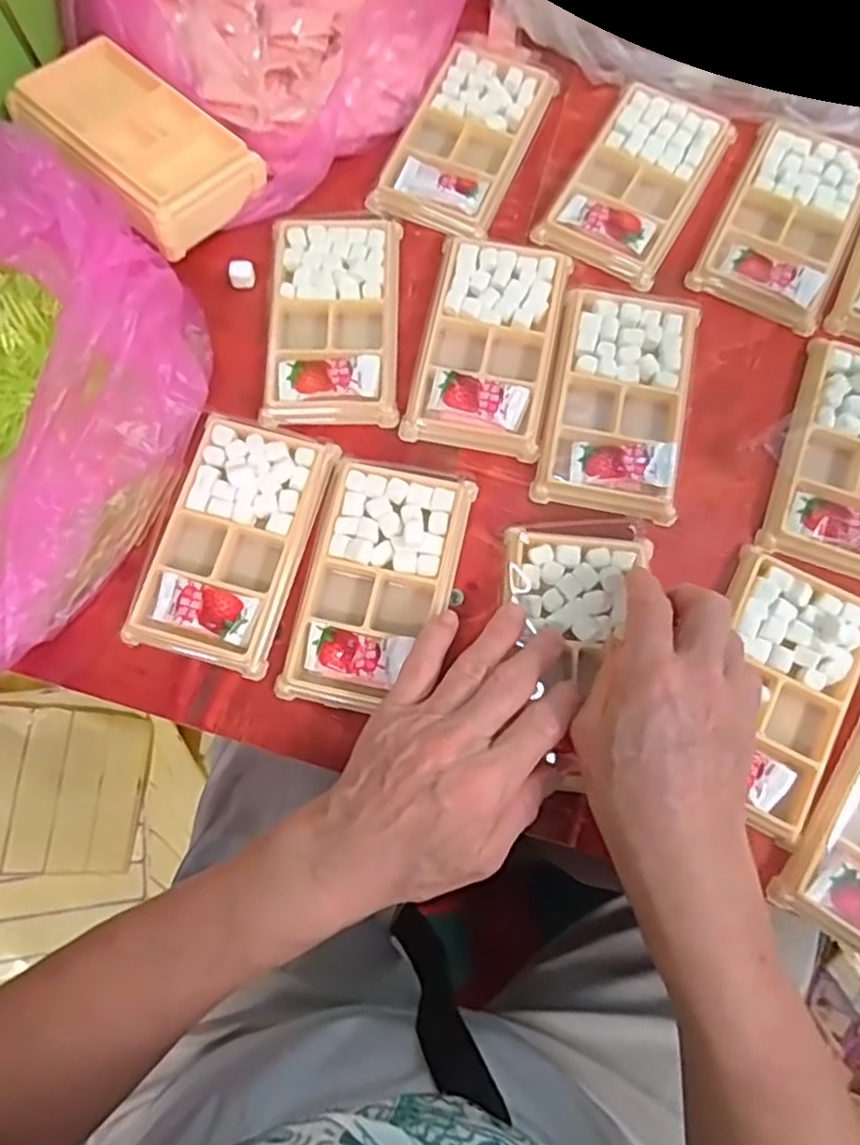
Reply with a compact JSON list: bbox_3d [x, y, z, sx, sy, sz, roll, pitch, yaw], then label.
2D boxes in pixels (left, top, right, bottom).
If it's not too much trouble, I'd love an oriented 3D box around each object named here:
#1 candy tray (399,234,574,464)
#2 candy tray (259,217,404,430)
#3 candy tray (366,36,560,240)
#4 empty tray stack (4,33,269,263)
[{"bbox_3d":[0.036,-0.137,0.427,0.080,0.017,0.135,11,75,3],"label":"candy tray"},{"bbox_3d":[-0.059,-0.154,0.433,0.075,0.016,0.137,1,75,1],"label":"candy tray"},{"bbox_3d":[0.024,-0.282,0.468,0.076,0.016,0.141,23,76,6],"label":"candy tray"},{"bbox_3d":[-0.182,-0.266,0.440,0.141,0.041,0.083,40,79,10],"label":"empty tray stack"}]

